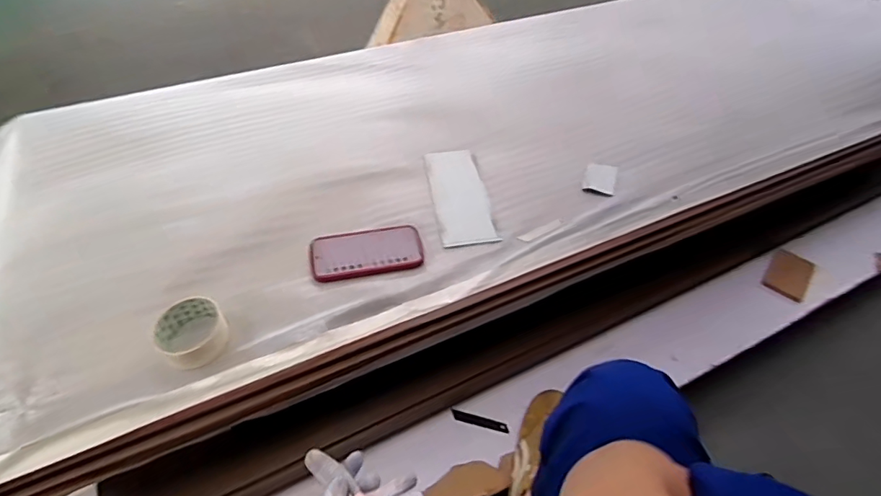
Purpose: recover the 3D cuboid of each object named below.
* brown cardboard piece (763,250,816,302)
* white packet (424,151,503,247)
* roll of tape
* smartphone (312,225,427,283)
[{"bbox_3d":[0.770,0.058,1.061,0.083,0.010,0.122,38,61,14],"label":"brown cardboard piece"},{"bbox_3d":[0.033,-0.088,0.818,0.088,0.010,0.198,-10,56,-4],"label":"white packet"},{"bbox_3d":[-0.321,0.109,0.624,0.080,0.036,0.089,-25,55,-23],"label":"roll of tape"},{"bbox_3d":[-0.111,0.006,0.729,0.165,0.010,0.078,-11,61,-12],"label":"smartphone"}]

